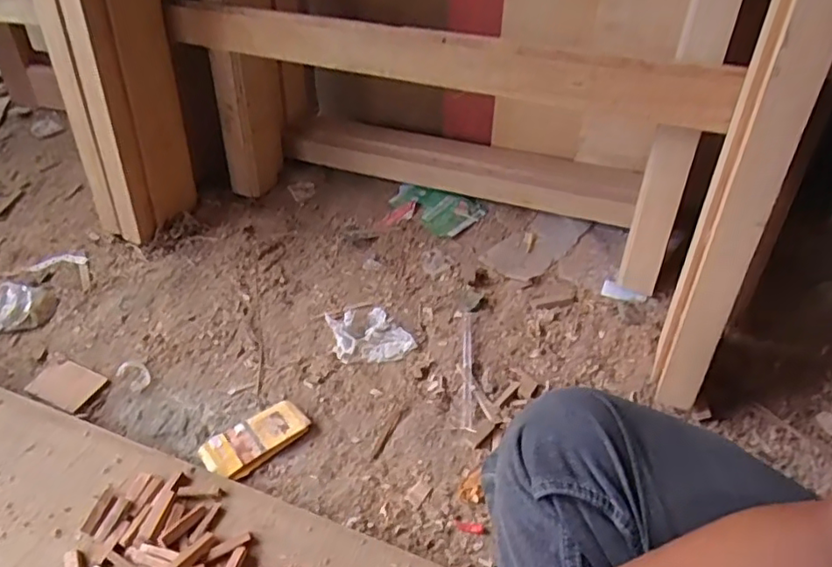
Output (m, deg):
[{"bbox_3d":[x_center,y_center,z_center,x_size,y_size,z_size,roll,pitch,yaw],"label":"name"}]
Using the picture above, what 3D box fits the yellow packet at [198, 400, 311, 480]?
[{"bbox_3d":[-0.192,0.188,0.735,0.122,0.016,0.064,-31,50,-27],"label":"yellow packet"}]

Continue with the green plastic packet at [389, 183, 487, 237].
[{"bbox_3d":[0.031,-0.130,1.058,0.164,0.031,0.080,14,46,16],"label":"green plastic packet"}]

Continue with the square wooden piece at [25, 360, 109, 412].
[{"bbox_3d":[-0.474,0.136,0.825,0.091,0.006,0.064,19,47,21],"label":"square wooden piece"}]

